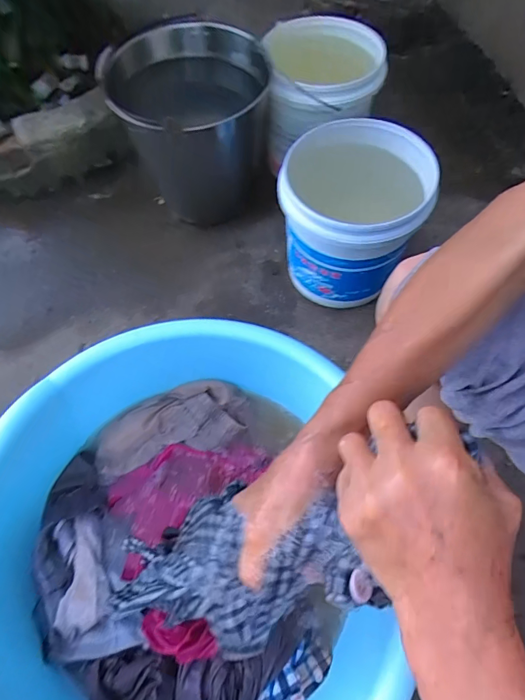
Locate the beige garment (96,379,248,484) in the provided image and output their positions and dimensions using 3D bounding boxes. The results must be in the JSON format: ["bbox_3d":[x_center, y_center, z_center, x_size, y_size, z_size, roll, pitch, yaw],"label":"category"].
[{"bbox_3d":[-0.150,0.126,0.677,0.246,0.029,0.114,-17,65,-9],"label":"beige garment"}]

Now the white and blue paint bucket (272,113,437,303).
[{"bbox_3d":[0.161,-0.243,0.786,0.243,0.269,0.249,1,62,-2],"label":"white and blue paint bucket"}]

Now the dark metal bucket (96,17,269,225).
[{"bbox_3d":[-0.135,-0.444,0.859,0.292,0.321,0.249,-21,65,-13],"label":"dark metal bucket"}]

